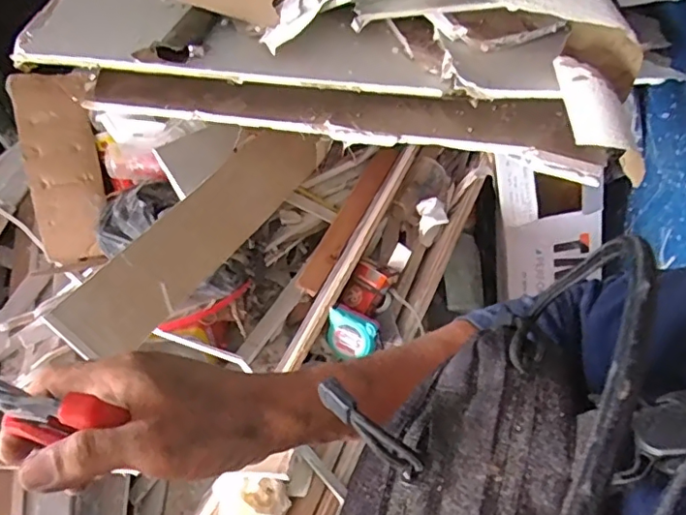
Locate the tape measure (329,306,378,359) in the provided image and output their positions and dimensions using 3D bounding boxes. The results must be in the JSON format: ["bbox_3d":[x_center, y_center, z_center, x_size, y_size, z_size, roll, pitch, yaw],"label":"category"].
[{"bbox_3d":[0.013,0.104,0.734,0.069,0.065,0.036,25,20,22],"label":"tape measure"}]

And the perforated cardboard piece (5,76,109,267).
[{"bbox_3d":[-0.439,-0.145,0.864,0.110,0.023,0.291,-12,95,-21],"label":"perforated cardboard piece"}]

